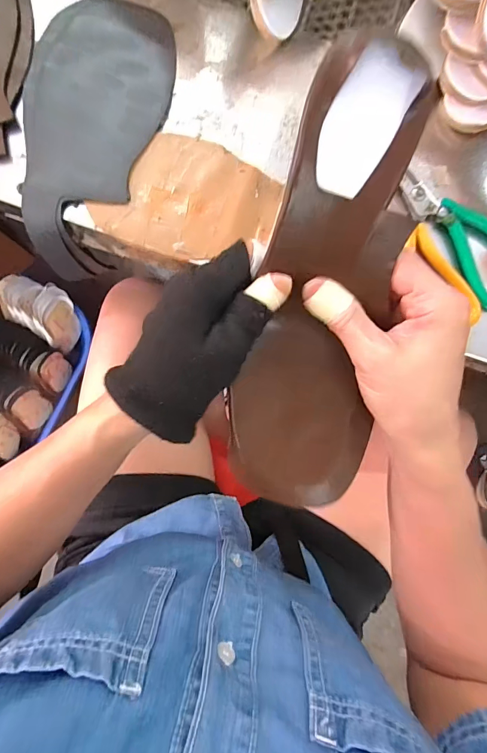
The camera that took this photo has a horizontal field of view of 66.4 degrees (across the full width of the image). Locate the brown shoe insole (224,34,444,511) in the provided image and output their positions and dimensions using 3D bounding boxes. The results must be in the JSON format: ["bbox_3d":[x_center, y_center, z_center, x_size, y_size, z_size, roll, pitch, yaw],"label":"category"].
[{"bbox_3d":[0.043,-0.030,0.207,0.083,0.027,0.234,5,115,-3],"label":"brown shoe insole"}]

